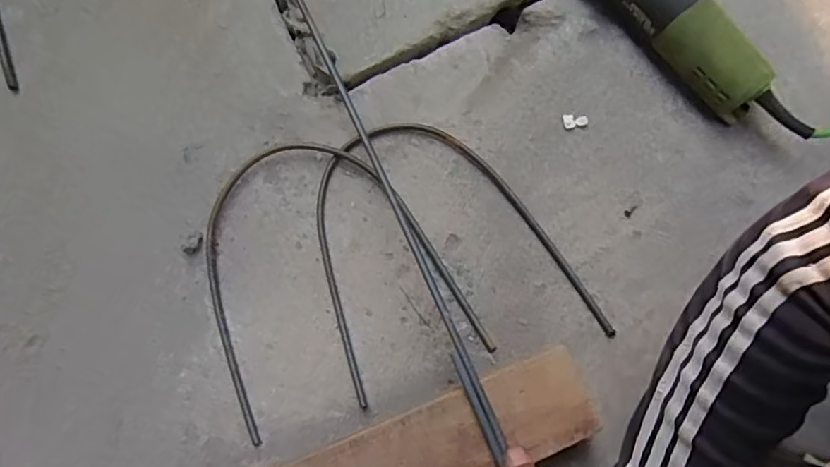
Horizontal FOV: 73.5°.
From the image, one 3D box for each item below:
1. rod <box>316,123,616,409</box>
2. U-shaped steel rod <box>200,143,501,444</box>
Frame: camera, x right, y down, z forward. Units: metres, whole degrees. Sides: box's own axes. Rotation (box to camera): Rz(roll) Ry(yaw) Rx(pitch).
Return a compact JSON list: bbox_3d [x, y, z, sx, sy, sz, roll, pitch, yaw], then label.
[{"bbox_3d":[0.028,0.005,0.506,0.228,0.008,0.240,-17,78,-5],"label":"rod"},{"bbox_3d":[-0.079,0.028,0.491,0.216,0.013,0.237,-22,78,-6],"label":"U-shaped steel rod"}]

